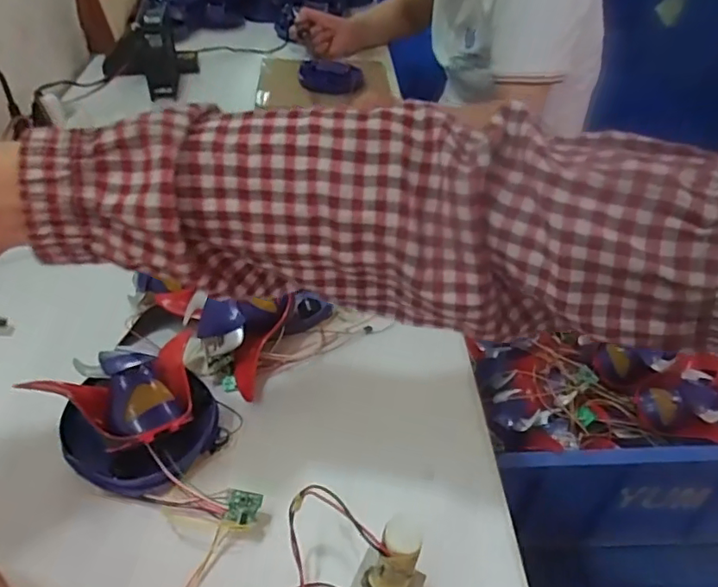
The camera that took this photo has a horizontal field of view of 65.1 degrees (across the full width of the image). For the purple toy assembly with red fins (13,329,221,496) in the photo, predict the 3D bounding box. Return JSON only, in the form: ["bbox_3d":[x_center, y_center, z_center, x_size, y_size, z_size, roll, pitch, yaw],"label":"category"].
[{"bbox_3d":[-0.161,0.085,0.424,0.111,0.072,0.118,34,50,29],"label":"purple toy assembly with red fins"}]

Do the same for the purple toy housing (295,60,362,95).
[{"bbox_3d":[-0.049,-0.376,0.976,0.108,0.042,0.040,1,42,-3],"label":"purple toy housing"}]

